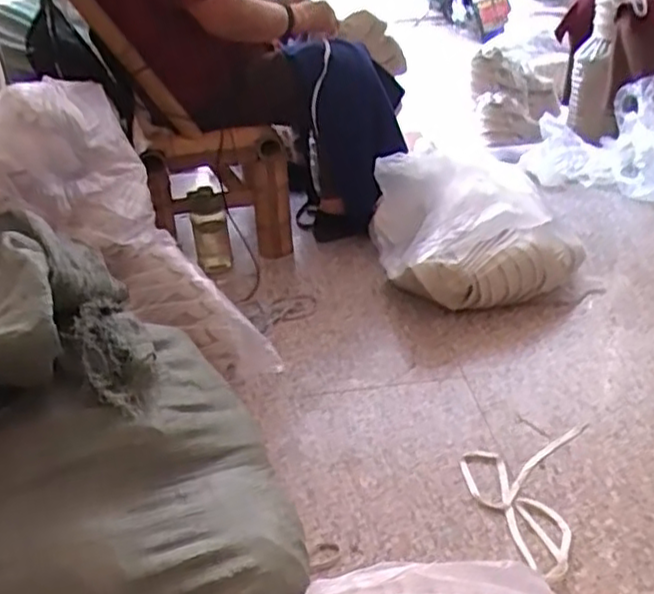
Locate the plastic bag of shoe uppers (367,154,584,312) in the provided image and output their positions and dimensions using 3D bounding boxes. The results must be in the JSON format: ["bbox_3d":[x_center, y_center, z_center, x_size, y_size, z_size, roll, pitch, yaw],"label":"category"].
[{"bbox_3d":[0.309,-0.158,1.477,0.398,0.201,0.366,-8,32,-6],"label":"plastic bag of shoe uppers"}]

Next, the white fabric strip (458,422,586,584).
[{"bbox_3d":[0.274,0.278,1.018,0.166,0.018,0.326,11,37,20],"label":"white fabric strip"}]

